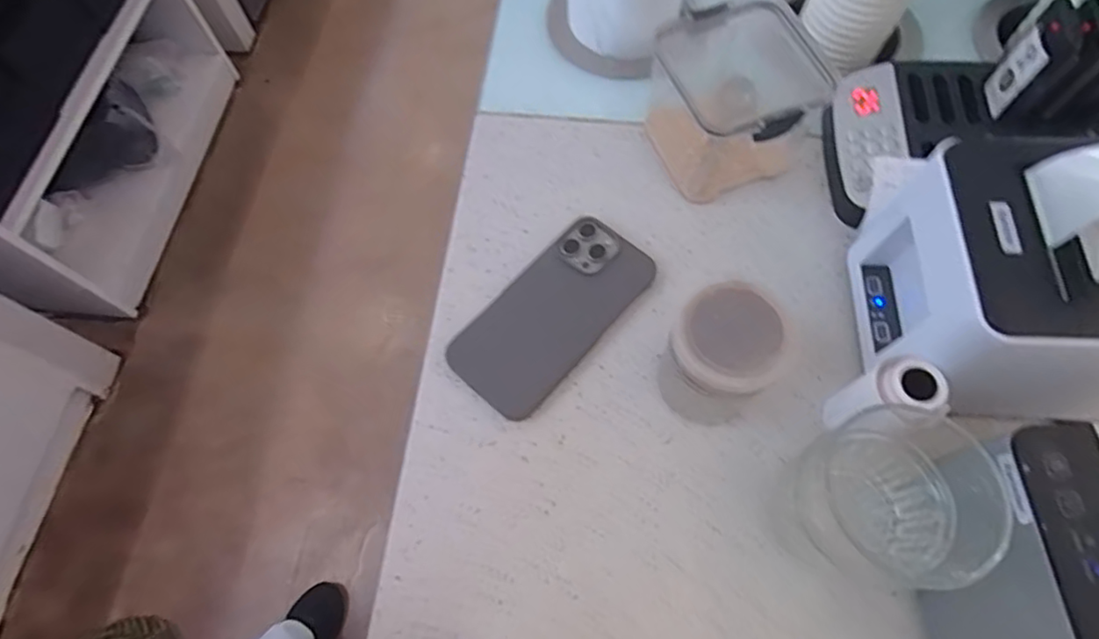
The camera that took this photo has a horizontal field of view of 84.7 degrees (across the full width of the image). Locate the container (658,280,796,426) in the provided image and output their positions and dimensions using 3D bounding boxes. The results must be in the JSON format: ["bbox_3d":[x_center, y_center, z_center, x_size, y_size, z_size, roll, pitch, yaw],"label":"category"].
[{"bbox_3d":[0.108,0.026,0.387,0.062,0.101,0.065,-1,66,2],"label":"container"}]

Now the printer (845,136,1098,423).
[{"bbox_3d":[0.302,-0.027,0.364,0.162,0.144,0.139,5,66,5],"label":"printer"}]

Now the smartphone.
[{"bbox_3d":[0.003,-0.006,0.453,0.078,0.016,0.160,39,73,18],"label":"smartphone"}]

